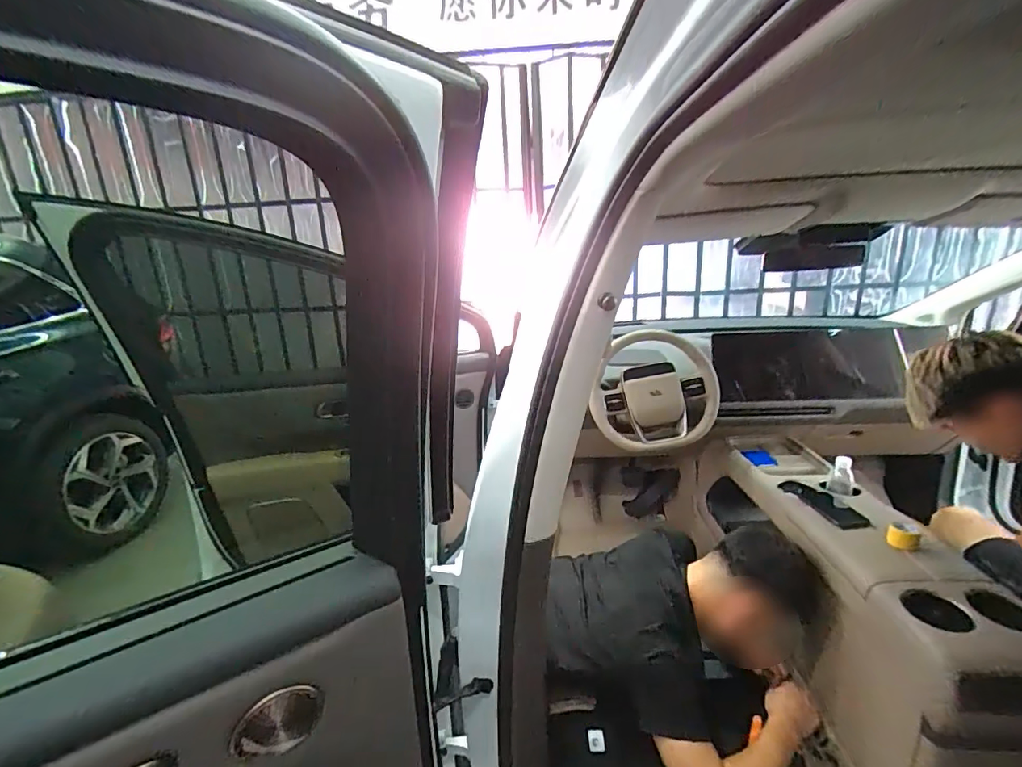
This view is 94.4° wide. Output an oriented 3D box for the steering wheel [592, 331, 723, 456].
[{"bbox_3d":[0.442,0.025,1.484,0.366,0.377,0.151,6,-5,9],"label":"steering wheel"}]

